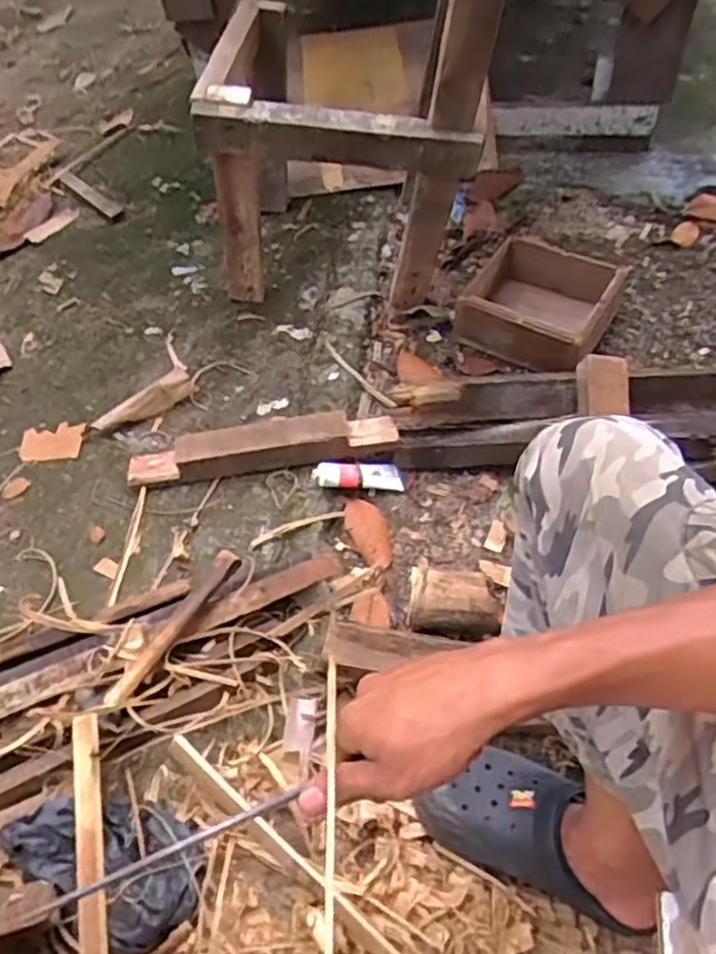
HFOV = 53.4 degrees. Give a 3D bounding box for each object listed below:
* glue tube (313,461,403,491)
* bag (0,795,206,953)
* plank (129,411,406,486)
[{"bbox_3d":[0.001,-0.003,1.063,0.135,0.027,0.032,4,50,-14],"label":"glue tube"},{"bbox_3d":[-0.250,0.383,0.723,0.198,0.048,0.122,24,56,21],"label":"bag"},{"bbox_3d":[-0.144,-0.046,1.073,0.405,0.067,0.065,-7,51,-2],"label":"plank"}]

